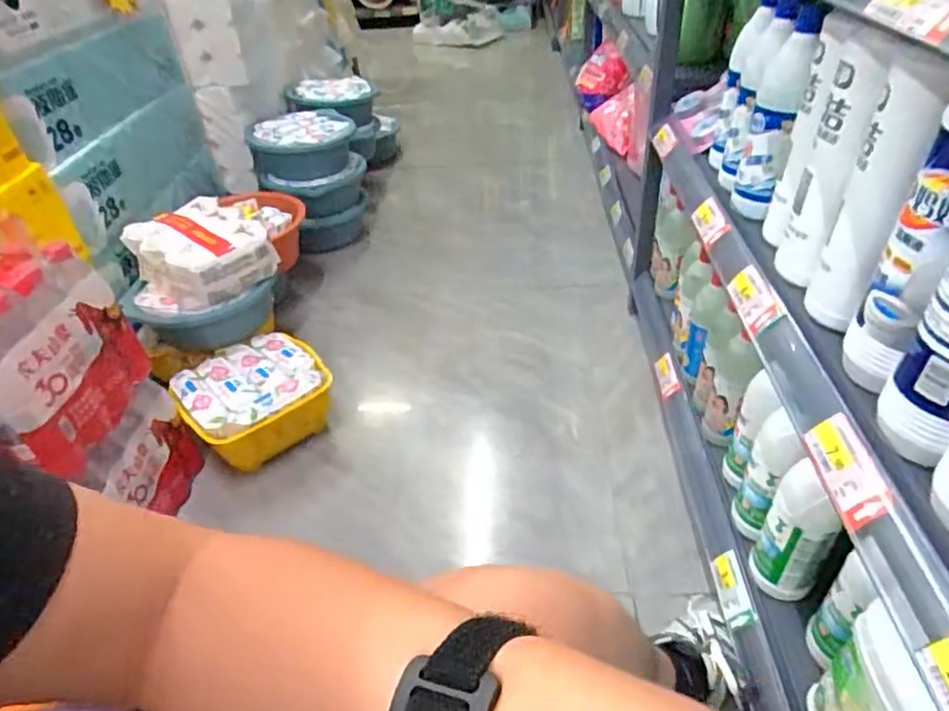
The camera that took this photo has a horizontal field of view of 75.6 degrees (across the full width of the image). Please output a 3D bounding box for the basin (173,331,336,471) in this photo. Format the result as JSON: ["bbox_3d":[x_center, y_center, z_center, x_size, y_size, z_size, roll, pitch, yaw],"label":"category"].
[{"bbox_3d":[-0.370,0.080,1.056,0.209,0.114,0.227,28,50,34],"label":"basin"}]

